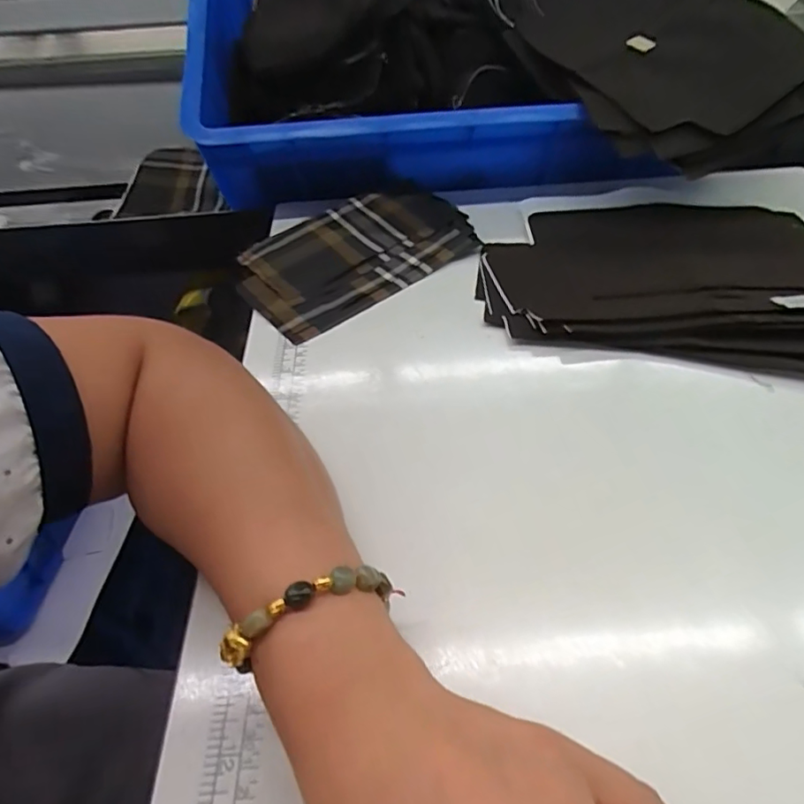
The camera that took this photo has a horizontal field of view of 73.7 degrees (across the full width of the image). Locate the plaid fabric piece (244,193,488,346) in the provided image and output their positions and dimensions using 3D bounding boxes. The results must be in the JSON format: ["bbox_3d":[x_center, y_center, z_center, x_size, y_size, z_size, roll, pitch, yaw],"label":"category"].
[{"bbox_3d":[-0.038,-0.134,0.469,0.205,0.014,0.123,-31,53,-23],"label":"plaid fabric piece"}]

